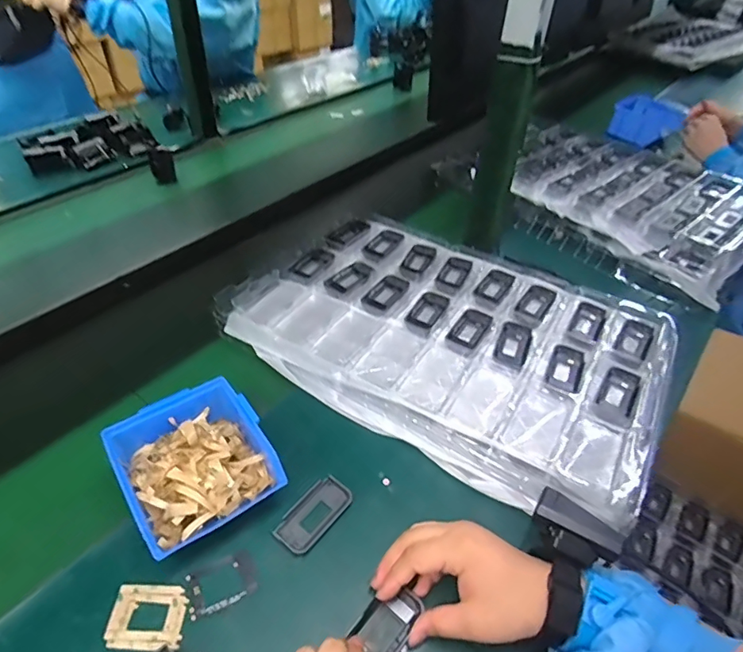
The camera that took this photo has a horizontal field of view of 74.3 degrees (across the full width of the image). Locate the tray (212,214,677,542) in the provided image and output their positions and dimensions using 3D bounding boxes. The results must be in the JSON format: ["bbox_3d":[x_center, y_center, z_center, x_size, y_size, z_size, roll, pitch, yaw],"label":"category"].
[{"bbox_3d":[0.096,0.011,0.626,0.508,0.057,0.321,25,47,23],"label":"tray"}]

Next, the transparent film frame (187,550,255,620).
[{"bbox_3d":[-0.128,0.222,0.420,0.056,0.004,0.039,-16,50,-18],"label":"transparent film frame"}]

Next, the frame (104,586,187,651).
[{"bbox_3d":[-0.183,0.237,0.402,0.060,0.007,0.046,0,42,-2],"label":"frame"}]

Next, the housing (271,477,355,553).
[{"bbox_3d":[-0.054,0.178,0.466,0.037,0.004,0.077,38,52,17],"label":"housing"}]

